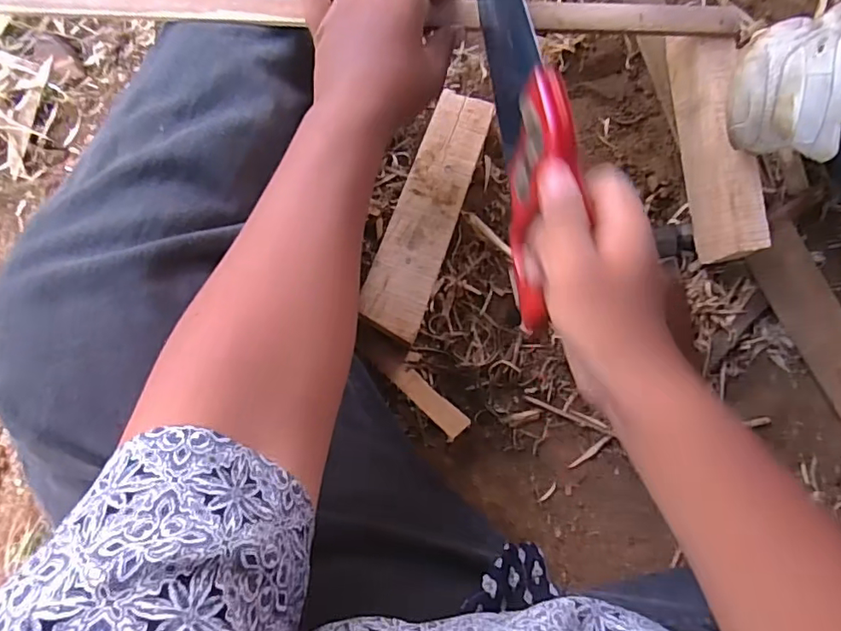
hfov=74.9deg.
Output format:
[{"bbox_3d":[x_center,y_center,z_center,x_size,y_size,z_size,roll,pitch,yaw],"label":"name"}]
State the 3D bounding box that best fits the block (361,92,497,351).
[{"bbox_3d":[0.008,-0.091,0.481,0.055,0.024,0.224,20,78,-5],"label":"block"}]

